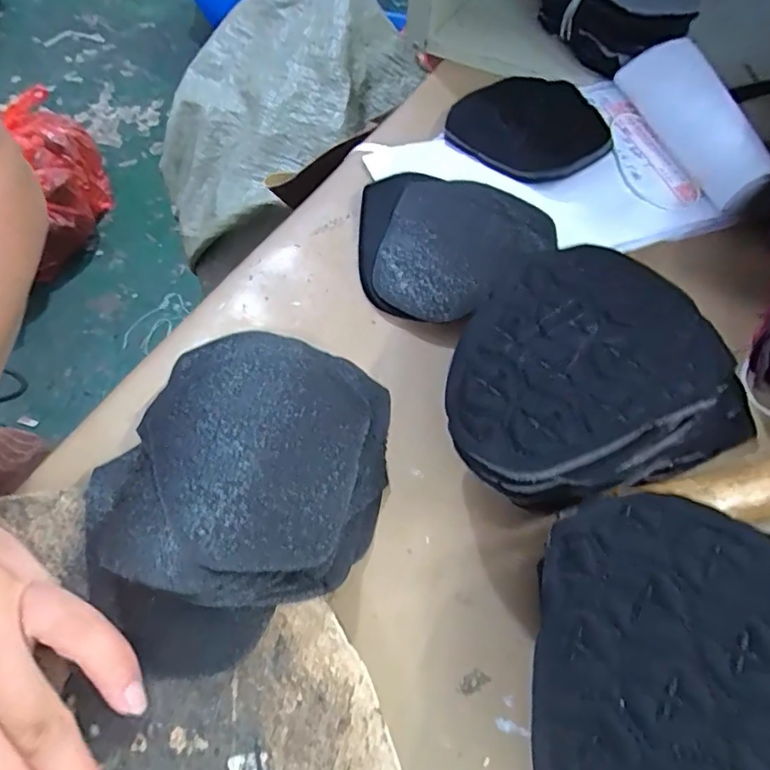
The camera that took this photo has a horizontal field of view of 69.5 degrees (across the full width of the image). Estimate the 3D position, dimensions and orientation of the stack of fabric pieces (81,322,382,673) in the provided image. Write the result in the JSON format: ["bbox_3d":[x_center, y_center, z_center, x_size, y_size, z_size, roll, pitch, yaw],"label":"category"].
[{"bbox_3d":[-0.060,0.034,0.231,0.112,0.039,0.147,18,59,9],"label":"stack of fabric pieces"}]

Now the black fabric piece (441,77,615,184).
[{"bbox_3d":[0.098,-0.177,0.375,0.104,0.030,0.097,26,60,13],"label":"black fabric piece"}]

